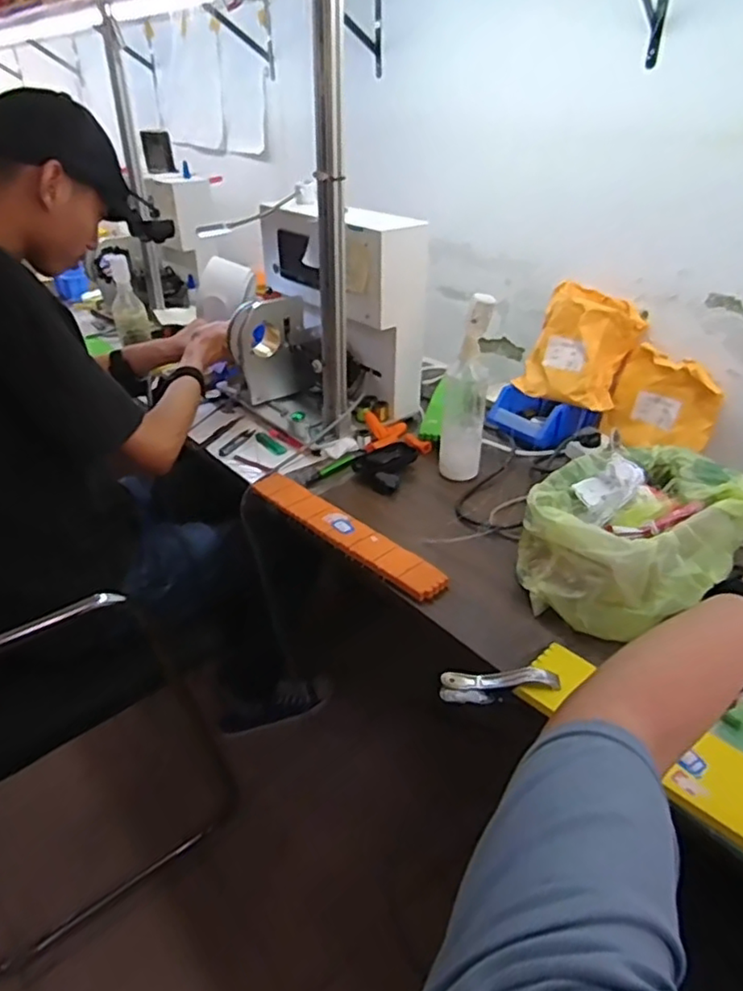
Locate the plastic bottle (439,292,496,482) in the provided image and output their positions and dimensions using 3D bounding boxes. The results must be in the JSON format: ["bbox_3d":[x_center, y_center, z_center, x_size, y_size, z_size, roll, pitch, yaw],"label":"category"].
[{"bbox_3d":[0.140,-0.166,0.938,0.064,0.263,0.056,3,33,4],"label":"plastic bottle"}]

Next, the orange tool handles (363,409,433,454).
[{"bbox_3d":[0.045,-0.109,1.086,0.113,0.033,0.105,-1,32,-1],"label":"orange tool handles"}]

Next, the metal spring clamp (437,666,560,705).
[{"bbox_3d":[0.129,0.193,0.641,0.118,0.039,0.019,-14,30,14],"label":"metal spring clamp"}]

